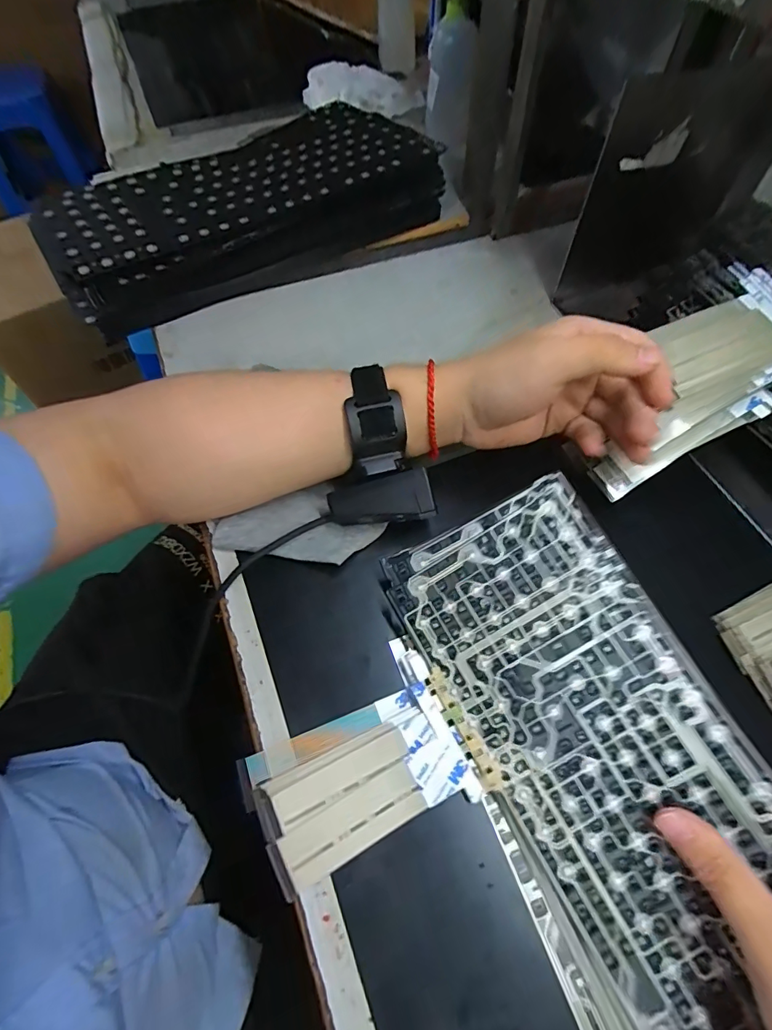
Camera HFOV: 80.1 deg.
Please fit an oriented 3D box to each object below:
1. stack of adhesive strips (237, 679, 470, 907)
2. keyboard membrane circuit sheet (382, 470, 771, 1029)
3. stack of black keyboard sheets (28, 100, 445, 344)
[{"bbox_3d":[-0.019,0.144,0.255,0.110,0.012,0.068,-26,65,-14],"label":"stack of adhesive strips"},{"bbox_3d":[0.128,0.156,0.229,0.137,0.012,0.358,-31,71,4],"label":"keyboard membrane circuit sheet"},{"bbox_3d":[-0.134,-0.315,0.465,0.390,0.074,0.175,-31,66,-16],"label":"stack of black keyboard sheets"}]

